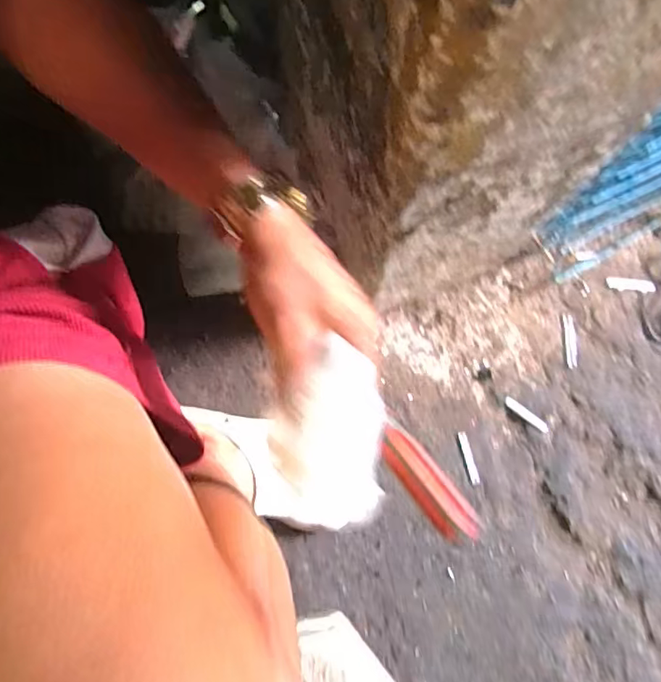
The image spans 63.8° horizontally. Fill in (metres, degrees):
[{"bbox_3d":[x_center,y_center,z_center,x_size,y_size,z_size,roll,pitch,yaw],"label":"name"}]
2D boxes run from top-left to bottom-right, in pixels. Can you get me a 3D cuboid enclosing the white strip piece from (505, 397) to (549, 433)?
[{"bbox_3d":[0.250,0.095,0.675,0.066,0.004,0.012,36,95,1],"label":"white strip piece"}]

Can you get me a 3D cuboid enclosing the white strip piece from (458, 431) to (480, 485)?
[{"bbox_3d":[0.176,0.149,0.676,0.011,0.005,0.066,-13,80,-2],"label":"white strip piece"}]

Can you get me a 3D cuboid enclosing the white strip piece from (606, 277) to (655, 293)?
[{"bbox_3d":[0.402,-0.075,0.710,0.065,0.004,0.018,7,80,1],"label":"white strip piece"}]

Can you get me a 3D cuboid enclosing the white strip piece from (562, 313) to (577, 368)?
[{"bbox_3d":[0.315,0.000,0.697,0.016,0.004,0.070,-2,80,0],"label":"white strip piece"}]

